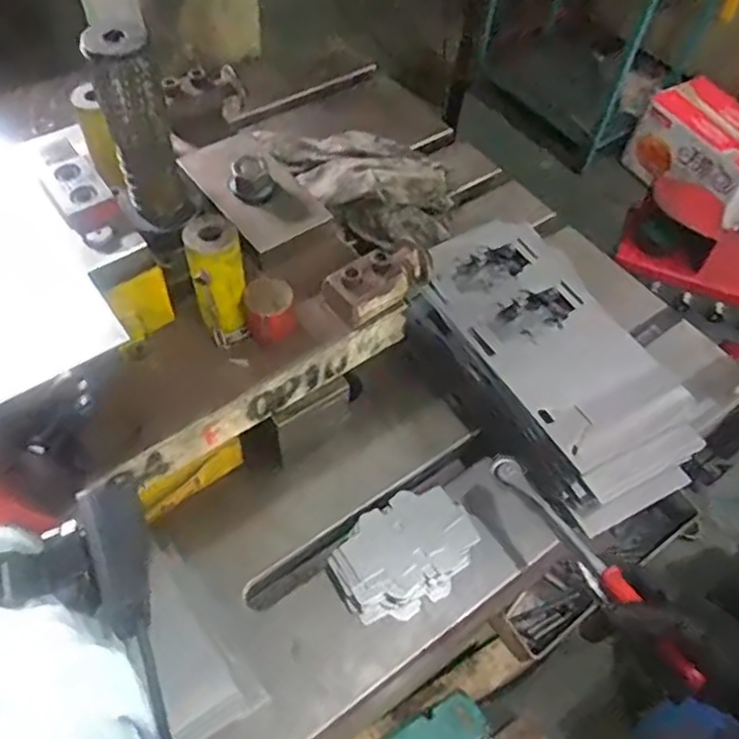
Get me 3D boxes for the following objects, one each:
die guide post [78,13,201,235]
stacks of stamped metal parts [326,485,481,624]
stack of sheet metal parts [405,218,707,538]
[{"bbox_3d":[-0.173,-0.173,0.519,0.056,0.158,0.045,-17,58,-13],"label":"die guide post"},{"bbox_3d":[0.030,0.158,0.587,0.121,0.025,0.085,-29,61,-20],"label":"stacks of stamped metal parts"},{"bbox_3d":[0.170,-0.011,0.674,0.174,0.092,0.330,-26,60,-19],"label":"stack of sheet metal parts"}]

